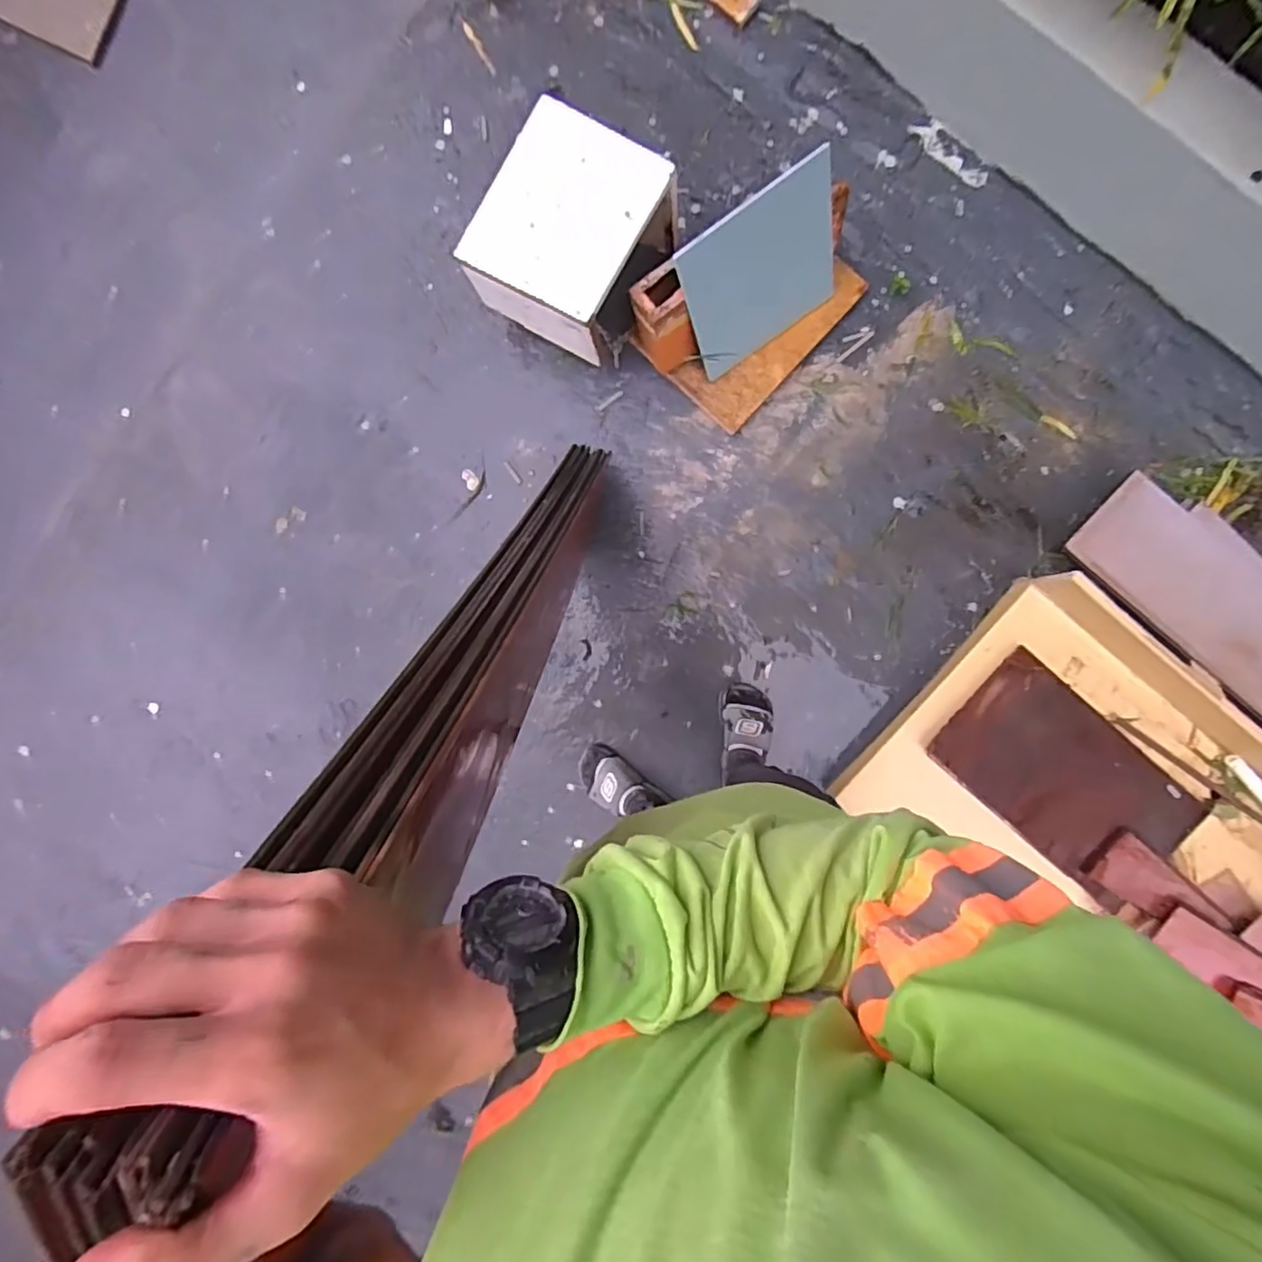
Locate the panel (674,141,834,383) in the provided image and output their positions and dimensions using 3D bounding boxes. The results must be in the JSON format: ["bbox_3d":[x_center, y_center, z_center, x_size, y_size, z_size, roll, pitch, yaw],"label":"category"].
[{"bbox_3d":[0.239,-0.642,1.117,0.296,0.277,0.015,-35,59,4],"label":"panel"}]

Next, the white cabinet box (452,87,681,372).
[{"bbox_3d":[-0.104,-0.727,1.170,0.287,0.233,0.320,29,96,1],"label":"white cabinet box"}]

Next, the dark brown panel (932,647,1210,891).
[{"bbox_3d":[0.850,0.287,1.193,0.504,0.026,0.280,38,91,0],"label":"dark brown panel"}]

